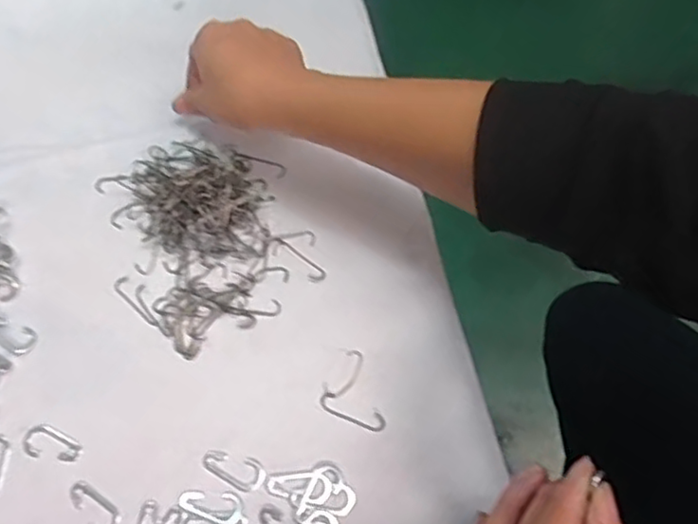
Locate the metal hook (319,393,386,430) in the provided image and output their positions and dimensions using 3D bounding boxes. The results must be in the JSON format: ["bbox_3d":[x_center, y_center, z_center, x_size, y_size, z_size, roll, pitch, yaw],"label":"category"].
[{"bbox_3d":[0.002,0.090,0.395,0.042,0.004,0.011,21,69,11],"label":"metal hook"}]

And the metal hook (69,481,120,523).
[{"bbox_3d":[-0.151,0.144,0.382,0.036,0.004,0.017,40,73,17],"label":"metal hook"}]

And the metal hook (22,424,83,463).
[{"bbox_3d":[-0.181,0.111,0.395,0.037,0.004,0.019,18,68,10],"label":"metal hook"}]

